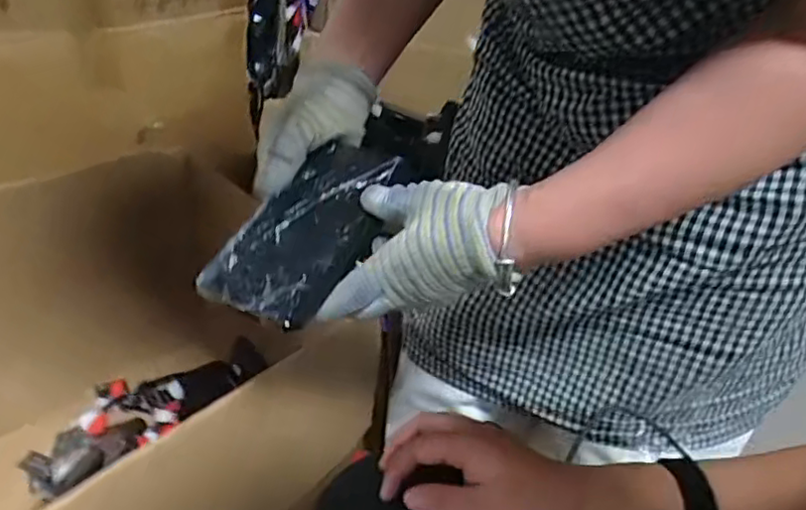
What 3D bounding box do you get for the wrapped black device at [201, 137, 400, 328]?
[{"bbox_3d":[-0.065,-0.020,0.474,0.092,0.019,0.162,23,57,26],"label":"wrapped black device"}]

